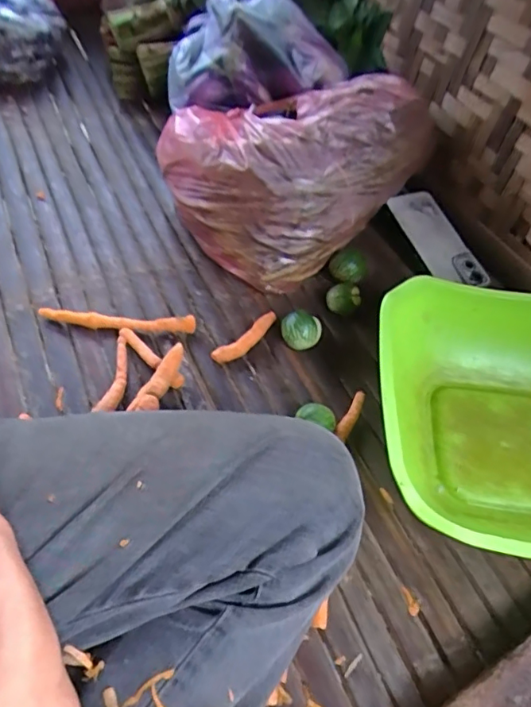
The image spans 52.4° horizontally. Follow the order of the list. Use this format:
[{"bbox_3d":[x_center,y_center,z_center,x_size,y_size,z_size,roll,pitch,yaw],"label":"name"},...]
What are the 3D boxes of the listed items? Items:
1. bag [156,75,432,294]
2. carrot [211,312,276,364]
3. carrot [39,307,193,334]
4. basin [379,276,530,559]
[{"bbox_3d":[0.040,-0.233,0.690,0.285,0.188,0.232,-28,58,-27],"label":"bag"},{"bbox_3d":[-0.021,-0.016,0.609,0.023,0.016,0.087,38,56,24],"label":"carrot"},{"bbox_3d":[-0.168,-0.036,0.609,0.177,0.023,0.016,7,49,0],"label":"carrot"},{"bbox_3d":[0.244,0.070,0.518,0.281,0.100,0.276,7,49,0],"label":"basin"}]

